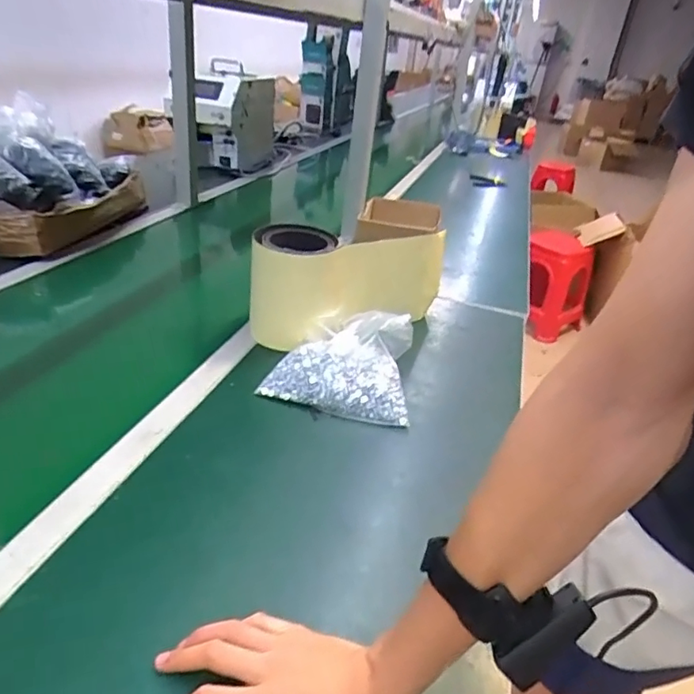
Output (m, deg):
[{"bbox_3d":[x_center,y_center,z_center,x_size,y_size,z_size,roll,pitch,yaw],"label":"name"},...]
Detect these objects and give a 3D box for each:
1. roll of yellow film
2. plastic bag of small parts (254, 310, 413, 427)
[{"bbox_3d":[0.006,-0.109,0.886,0.319,0.163,0.111,-18,37,-36],"label":"roll of yellow film"},{"bbox_3d":[-0.003,0.013,0.765,0.193,0.081,0.175,10,30,6],"label":"plastic bag of small parts"}]

